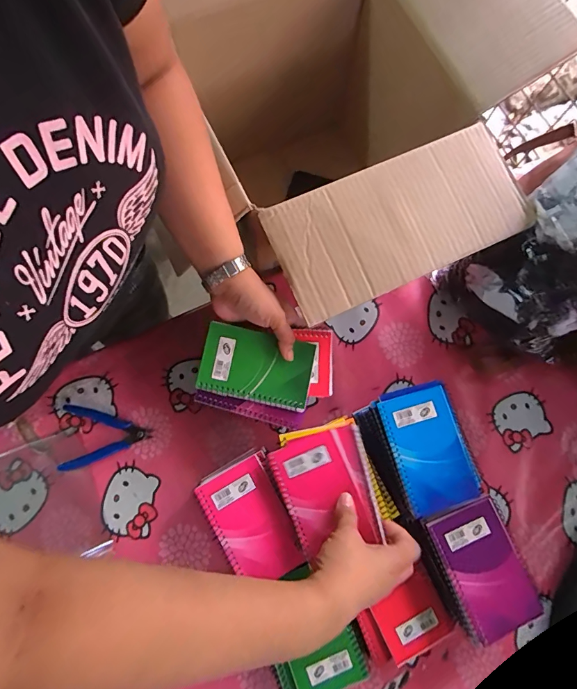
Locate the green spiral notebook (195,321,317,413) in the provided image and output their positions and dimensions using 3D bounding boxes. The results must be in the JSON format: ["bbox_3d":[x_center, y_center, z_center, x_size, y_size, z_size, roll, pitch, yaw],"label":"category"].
[{"bbox_3d":[-0.038,0.026,0.467,0.130,0.007,0.083,14,82,-5],"label":"green spiral notebook"}]

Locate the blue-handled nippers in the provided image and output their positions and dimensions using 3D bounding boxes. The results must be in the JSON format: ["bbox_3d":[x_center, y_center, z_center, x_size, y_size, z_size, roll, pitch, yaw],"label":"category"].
[{"bbox_3d":[-0.246,0.124,0.527,0.116,0.007,0.083,0,76,-2],"label":"blue-handled nippers"}]

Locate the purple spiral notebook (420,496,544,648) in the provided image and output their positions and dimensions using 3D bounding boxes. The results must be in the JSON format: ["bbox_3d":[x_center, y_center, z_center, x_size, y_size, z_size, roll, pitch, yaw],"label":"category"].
[{"bbox_3d":[0.218,0.255,0.447,0.091,0.023,0.139,-22,78,-7],"label":"purple spiral notebook"}]

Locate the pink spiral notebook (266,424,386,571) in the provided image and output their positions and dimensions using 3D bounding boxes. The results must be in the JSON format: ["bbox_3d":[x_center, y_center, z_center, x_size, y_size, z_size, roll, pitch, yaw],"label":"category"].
[{"bbox_3d":[0.044,0.161,0.435,0.108,0.015,0.119,-25,71,2],"label":"pink spiral notebook"}]

